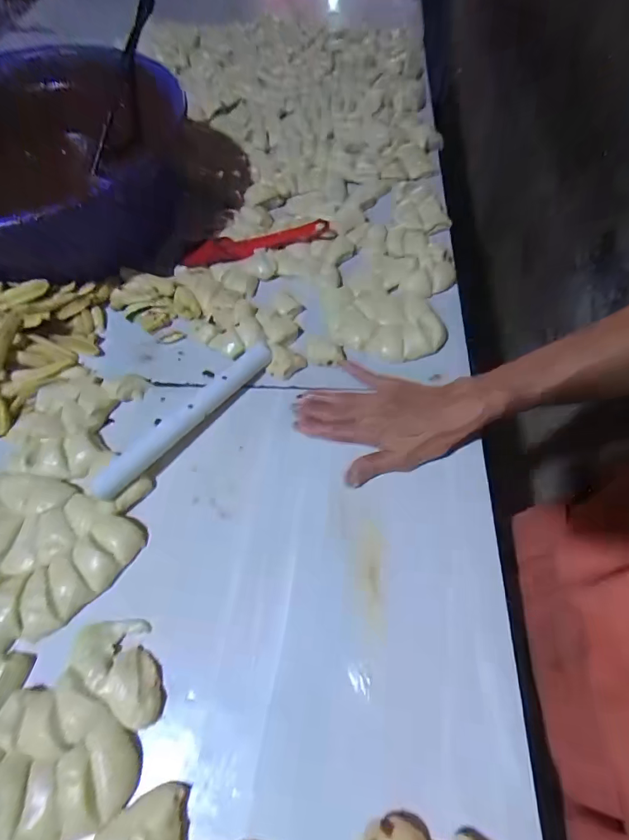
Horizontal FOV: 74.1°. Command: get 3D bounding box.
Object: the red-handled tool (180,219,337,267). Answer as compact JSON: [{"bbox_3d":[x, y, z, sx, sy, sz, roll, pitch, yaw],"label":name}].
[{"bbox_3d":[-0.078,-0.244,0.567,0.212,0.031,0.034,-9,59,-3],"label":"red-handled tool"}]

